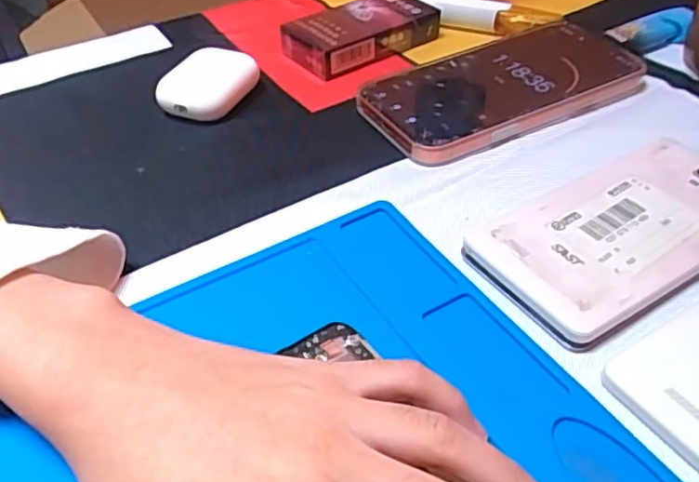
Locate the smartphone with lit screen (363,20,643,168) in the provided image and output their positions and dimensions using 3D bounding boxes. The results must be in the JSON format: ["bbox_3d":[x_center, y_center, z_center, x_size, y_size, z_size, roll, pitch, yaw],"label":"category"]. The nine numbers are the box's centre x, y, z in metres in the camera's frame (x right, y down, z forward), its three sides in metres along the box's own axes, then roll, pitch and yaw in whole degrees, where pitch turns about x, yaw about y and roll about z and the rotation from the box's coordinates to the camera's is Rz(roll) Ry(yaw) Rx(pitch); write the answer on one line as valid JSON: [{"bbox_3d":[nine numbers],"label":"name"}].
[{"bbox_3d":[0.092,-0.096,0.388,0.170,0.008,0.087,-23,46,-22],"label":"smartphone with lit screen"}]

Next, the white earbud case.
[{"bbox_3d":[-0.084,-0.092,0.389,0.040,0.023,0.051,16,45,18],"label":"white earbud case"}]

